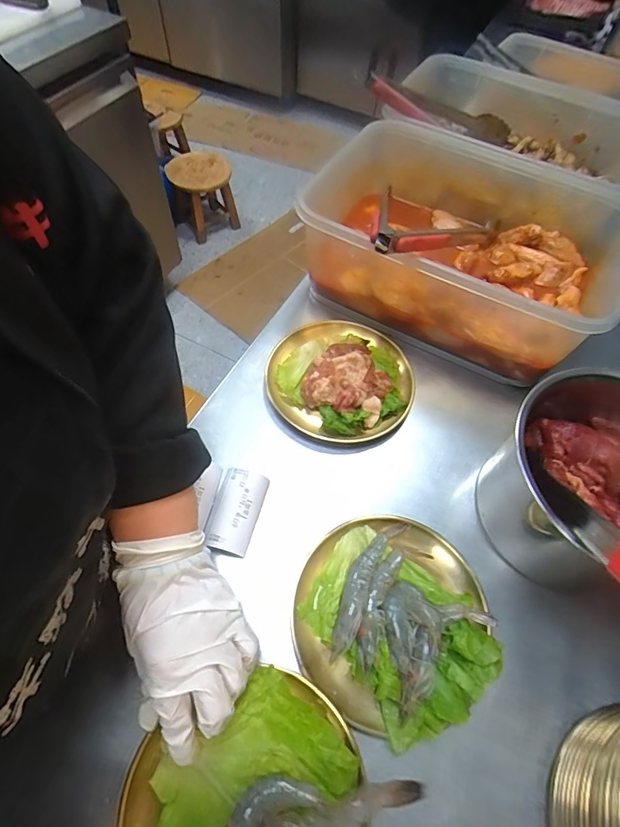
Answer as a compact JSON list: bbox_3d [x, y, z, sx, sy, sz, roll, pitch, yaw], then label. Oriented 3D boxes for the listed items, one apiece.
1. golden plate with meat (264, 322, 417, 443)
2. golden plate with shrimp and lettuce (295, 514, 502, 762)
[{"bbox_3d":[0.037,-0.038,0.489,0.158,0.040,0.146,2,59,-3],"label":"golden plate with meat"},{"bbox_3d":[0.070,0.170,0.362,0.162,0.034,0.161,2,59,-3],"label":"golden plate with shrimp and lettuce"}]

